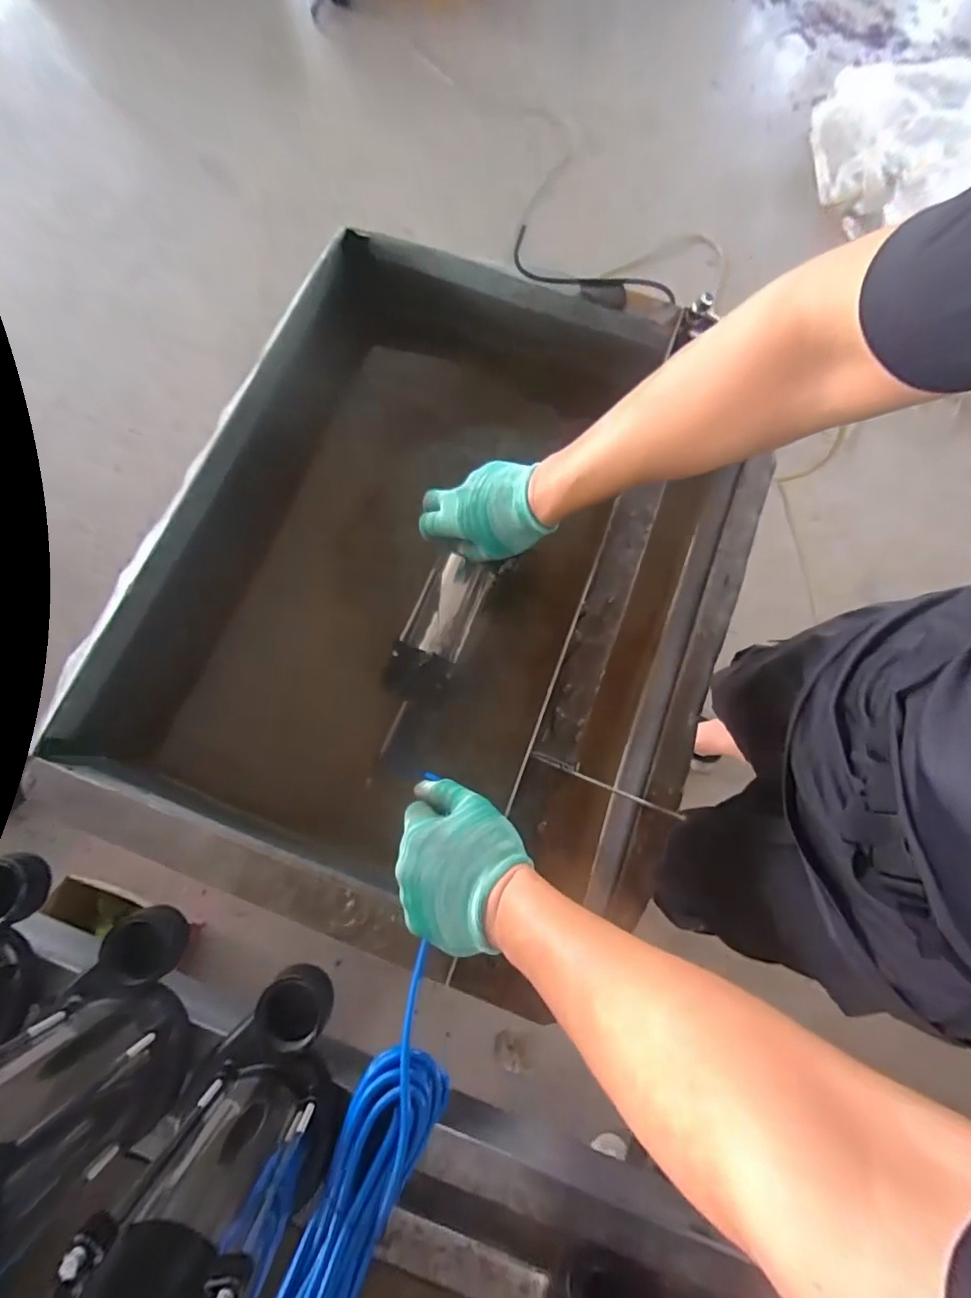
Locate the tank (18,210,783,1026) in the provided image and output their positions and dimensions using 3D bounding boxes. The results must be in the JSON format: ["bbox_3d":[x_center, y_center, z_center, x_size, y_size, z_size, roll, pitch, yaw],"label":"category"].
[{"bbox_3d":[-0.034,-0.087,0.613,0.574,0.185,0.728,23,77,4],"label":"tank"}]

